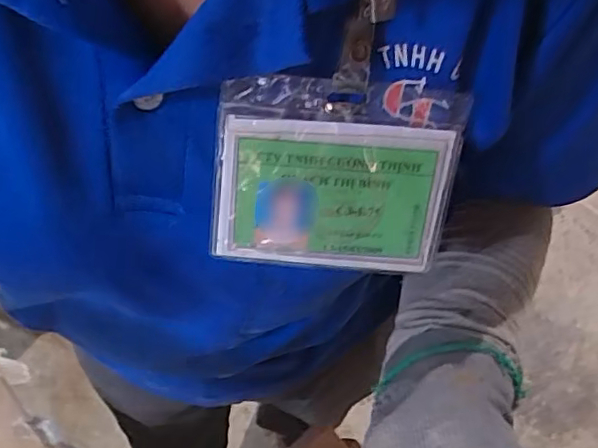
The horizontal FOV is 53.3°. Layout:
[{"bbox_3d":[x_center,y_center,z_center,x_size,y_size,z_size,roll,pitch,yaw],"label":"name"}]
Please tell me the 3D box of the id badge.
[{"bbox_3d":[0.014,-0.020,0.252,0.098,0.080,0.005,4,22,-5],"label":"id badge"}]

